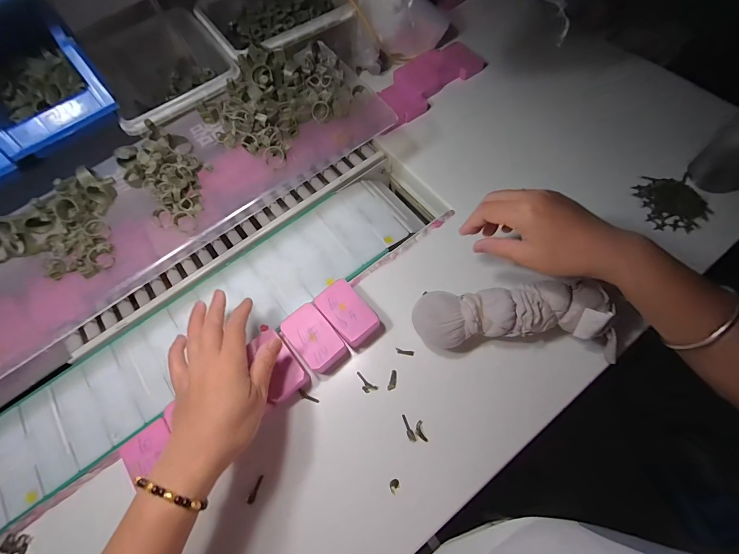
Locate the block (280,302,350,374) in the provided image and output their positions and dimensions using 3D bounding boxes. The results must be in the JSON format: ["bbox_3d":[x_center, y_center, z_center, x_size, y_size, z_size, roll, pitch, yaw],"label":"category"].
[{"bbox_3d":[-0.063,0.072,0.403,0.046,0.027,0.074,-38,69,-12],"label":"block"}]

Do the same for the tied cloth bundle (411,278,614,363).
[{"bbox_3d":[0.158,0.048,0.384,0.215,0.058,0.078,-2,66,3],"label":"tied cloth bundle"}]

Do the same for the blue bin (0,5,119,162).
[{"bbox_3d":[-0.371,-0.209,0.381,0.125,0.072,0.124,41,75,19],"label":"blue bin"}]

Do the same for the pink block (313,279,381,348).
[{"bbox_3d":[-0.025,0.043,0.411,0.045,0.028,0.074,-38,69,-12],"label":"pink block"}]

